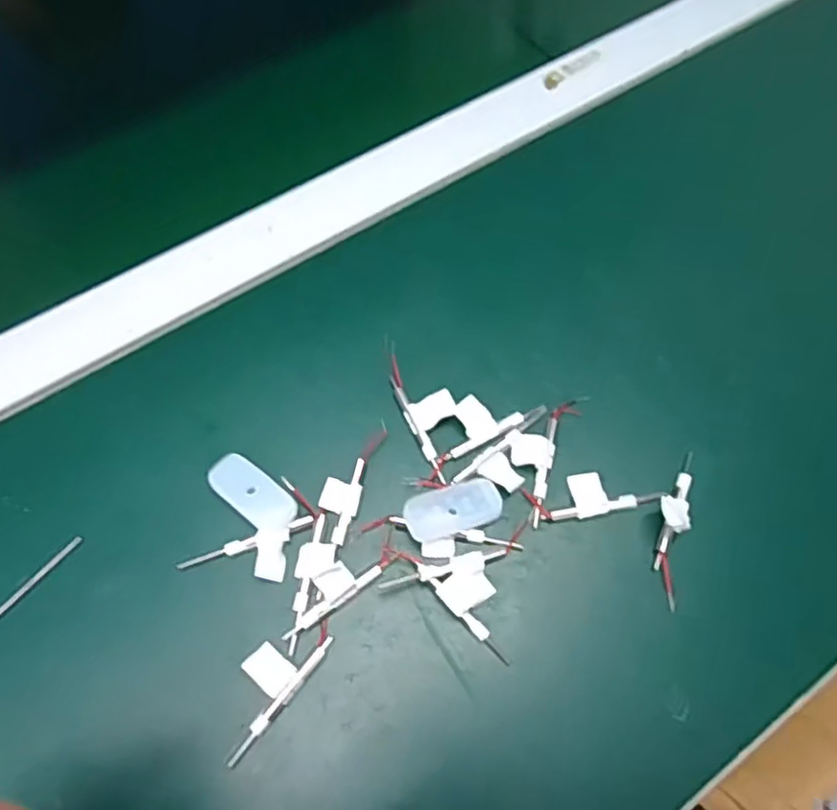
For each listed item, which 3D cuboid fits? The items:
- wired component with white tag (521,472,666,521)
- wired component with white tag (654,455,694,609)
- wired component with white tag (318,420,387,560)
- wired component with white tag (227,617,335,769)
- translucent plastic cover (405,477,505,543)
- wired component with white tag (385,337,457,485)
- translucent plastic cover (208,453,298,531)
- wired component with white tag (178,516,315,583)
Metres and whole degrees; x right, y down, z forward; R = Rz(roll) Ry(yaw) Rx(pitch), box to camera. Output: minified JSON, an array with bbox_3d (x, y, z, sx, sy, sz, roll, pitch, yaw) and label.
[{"bbox_3d":[0.079,0.040,0.301,0.060,0.004,0.020,-8,65,-6],"label":"wired component with white tag"},{"bbox_3d":[0.113,0.050,0.295,0.015,0.014,0.073,16,65,5],"label":"wired component with white tag"},{"bbox_3d":[-0.031,0.034,0.299,0.017,0.005,0.060,18,65,6],"label":"wired component with white tag"},{"bbox_3d":[-0.059,0.108,0.263,0.022,0.008,0.059,36,68,14],"label":"wired component with white tag"},{"bbox_3d":[0.015,0.045,0.291,0.043,0.004,0.020,-15,84,-16],"label":"translucent plastic cover"},{"bbox_3d":[0.003,-0.002,0.315,0.023,0.005,0.075,-20,67,-11],"label":"wired component with white tag"},{"bbox_3d":[-0.071,0.038,0.289,0.040,0.009,0.020,37,69,14],"label":"translucent plastic cover"},{"bbox_3d":[-0.070,0.065,0.280,0.056,0.005,0.021,-17,67,-10],"label":"wired component with white tag"}]

